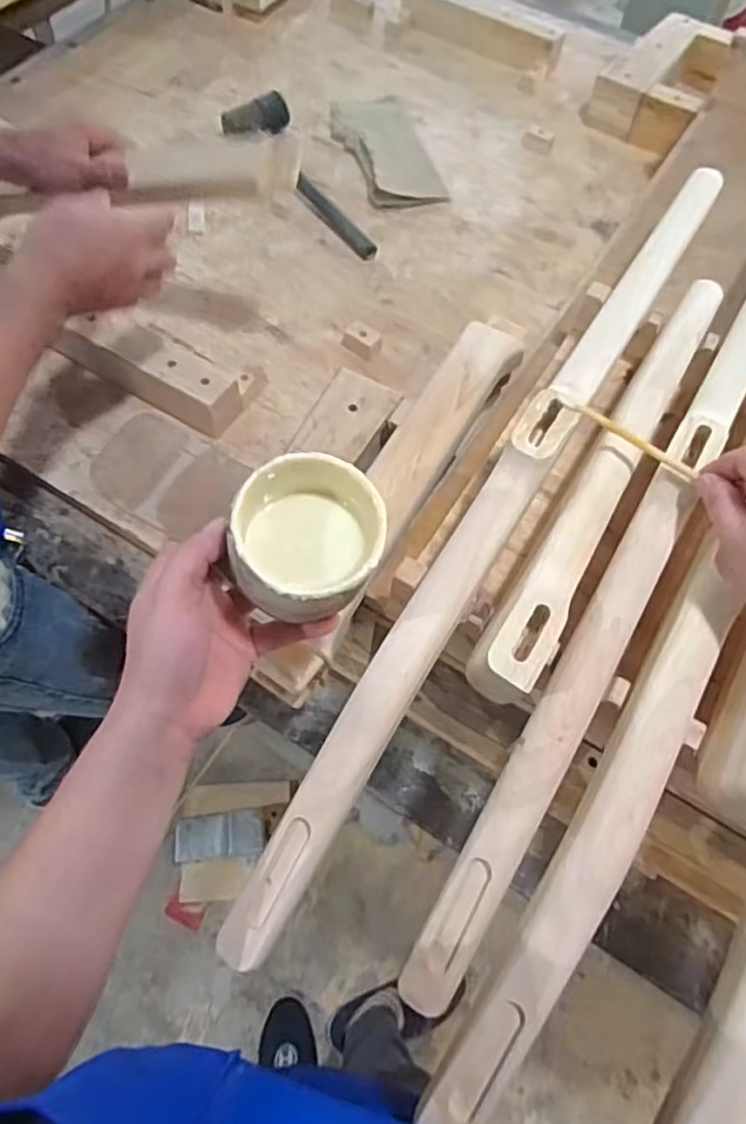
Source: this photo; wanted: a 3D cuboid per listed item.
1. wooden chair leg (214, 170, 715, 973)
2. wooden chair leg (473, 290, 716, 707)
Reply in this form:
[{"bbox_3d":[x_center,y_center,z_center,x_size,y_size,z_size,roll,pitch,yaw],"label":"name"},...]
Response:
[{"bbox_3d":[0.112,-0.070,0.509,0.031,0.084,0.737,30,65,12],"label":"wooden chair leg"},{"bbox_3d":[0.173,-0.082,0.478,0.038,0.033,0.423,29,65,11],"label":"wooden chair leg"}]

